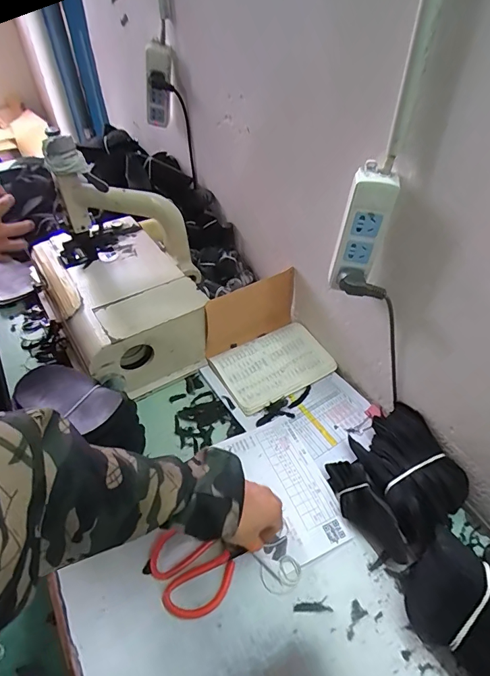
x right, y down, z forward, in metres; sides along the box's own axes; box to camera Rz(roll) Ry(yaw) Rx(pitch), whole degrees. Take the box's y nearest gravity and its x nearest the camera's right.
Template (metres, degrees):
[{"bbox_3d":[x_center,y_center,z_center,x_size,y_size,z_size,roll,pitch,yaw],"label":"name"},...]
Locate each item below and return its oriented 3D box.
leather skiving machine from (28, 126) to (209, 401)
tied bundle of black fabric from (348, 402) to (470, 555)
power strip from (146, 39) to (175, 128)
[{"bbox_3d":[-0.210,-0.125,0.709,0.255,0.304,0.308,-27,54,-25],"label":"leather skiving machine"},{"bbox_3d":[0.232,0.196,0.589,0.123,0.073,0.174,-19,49,-17],"label":"tied bundle of black fabric"},{"bbox_3d":[-0.181,-0.525,0.871,0.059,0.172,0.034,-14,82,-15],"label":"power strip"}]

